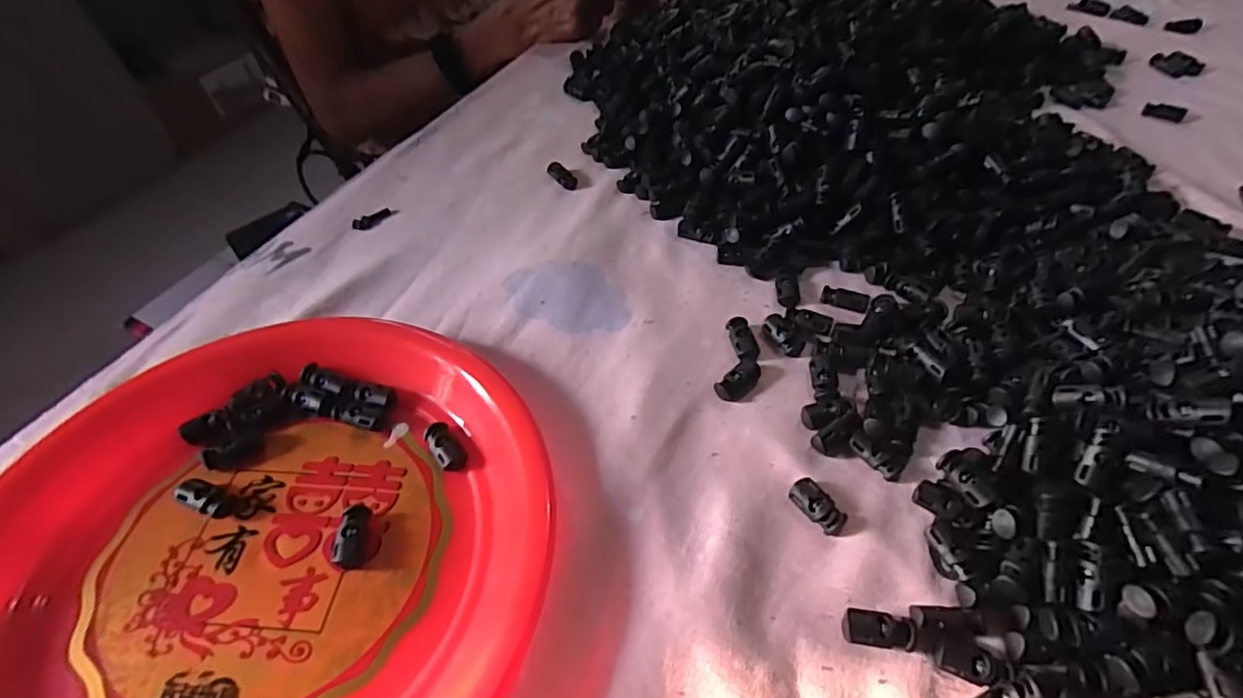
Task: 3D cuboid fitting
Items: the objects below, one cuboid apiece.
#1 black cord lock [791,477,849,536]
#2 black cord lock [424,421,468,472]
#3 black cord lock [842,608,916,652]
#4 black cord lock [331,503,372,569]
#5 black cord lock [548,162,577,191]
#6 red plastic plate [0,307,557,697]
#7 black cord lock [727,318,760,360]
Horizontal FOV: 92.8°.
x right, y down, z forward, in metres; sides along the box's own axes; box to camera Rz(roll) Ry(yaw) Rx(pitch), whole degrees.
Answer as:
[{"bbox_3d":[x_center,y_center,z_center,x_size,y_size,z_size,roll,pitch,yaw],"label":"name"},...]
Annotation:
[{"bbox_3d":[0.093,0.075,0.281,0.014,0.008,0.029,-29,56,-19],"label":"black cord lock"},{"bbox_3d":[-0.091,0.050,0.307,0.015,0.006,0.030,-33,57,-21],"label":"black cord lock"},{"bbox_3d":[0.107,0.118,0.247,0.027,0.009,0.013,7,52,9],"label":"black cord lock"},{"bbox_3d":[-0.124,0.085,0.273,0.013,0.008,0.028,-7,51,-3],"label":"black cord lock"},{"bbox_3d":[-0.046,-0.135,0.463,0.015,0.008,0.032,-32,57,-21],"label":"black cord lock"},{"bbox_3d":[-0.165,0.086,0.266,0.262,0.037,0.259,-1,51,2],"label":"red plastic plate"},{"bbox_3d":[0.071,-0.005,0.347,0.015,0.008,0.030,-12,52,-6],"label":"black cord lock"}]

